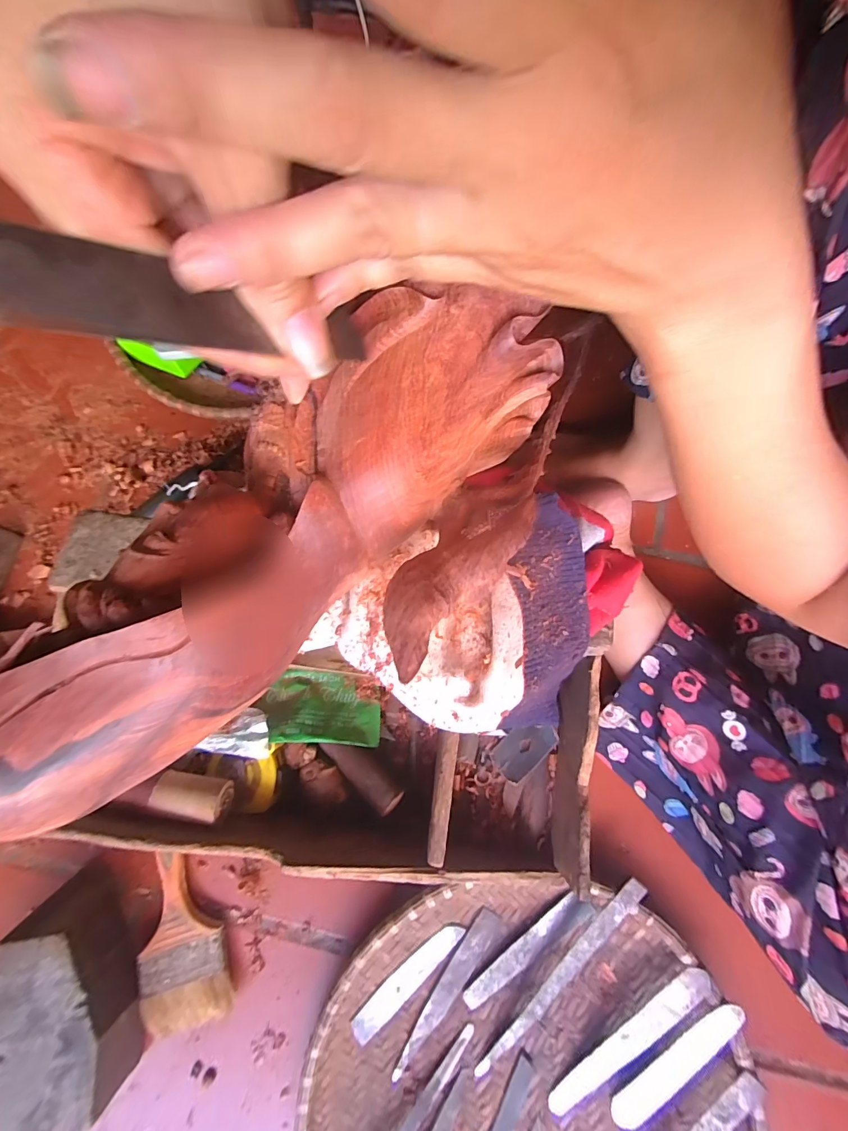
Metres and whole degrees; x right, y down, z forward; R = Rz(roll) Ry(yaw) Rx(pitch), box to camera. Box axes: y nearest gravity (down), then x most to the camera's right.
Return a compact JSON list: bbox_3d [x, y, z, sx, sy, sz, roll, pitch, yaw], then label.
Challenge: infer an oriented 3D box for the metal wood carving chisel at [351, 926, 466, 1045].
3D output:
[{"bbox_3d":[-0.012,0.351,0.346,0.111,0.008,0.029,-39,83,-11],"label":"metal wood carving chisel"}]

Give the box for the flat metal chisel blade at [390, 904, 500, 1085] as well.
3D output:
[{"bbox_3d":[0.021,0.355,0.341,0.022,0.009,0.135,36,80,8],"label":"flat metal chisel blade"}]

